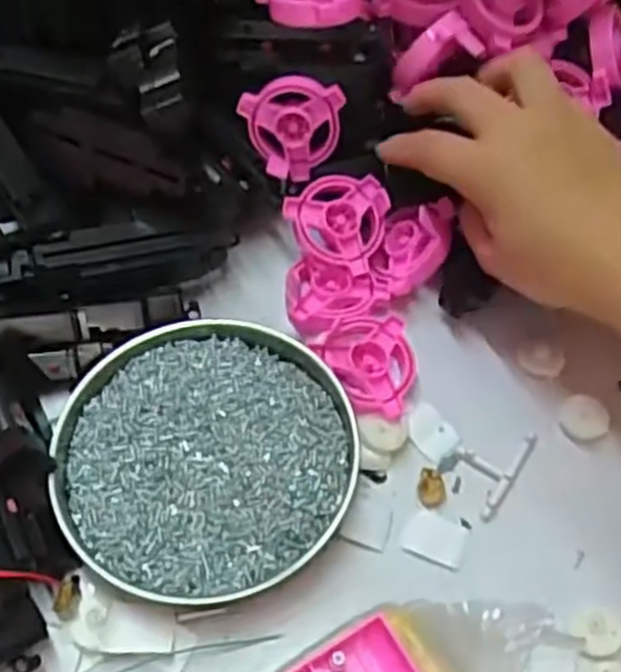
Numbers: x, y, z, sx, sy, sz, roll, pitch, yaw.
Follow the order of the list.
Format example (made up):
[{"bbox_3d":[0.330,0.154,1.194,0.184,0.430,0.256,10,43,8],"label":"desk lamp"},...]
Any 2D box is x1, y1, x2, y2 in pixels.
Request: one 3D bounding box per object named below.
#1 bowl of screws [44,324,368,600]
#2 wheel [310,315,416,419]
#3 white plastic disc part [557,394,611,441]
[{"bbox_3d":[-0.048,0.050,0.370,0.132,0.019,0.133,1,61,-2],"label":"bowl of screws"},{"bbox_3d":[0.034,0.012,0.398,0.045,0.015,0.051,-31,63,-19],"label":"wheel"},{"bbox_3d":[0.134,0.040,0.393,0.022,0.007,0.022,0,57,0],"label":"white plastic disc part"}]

